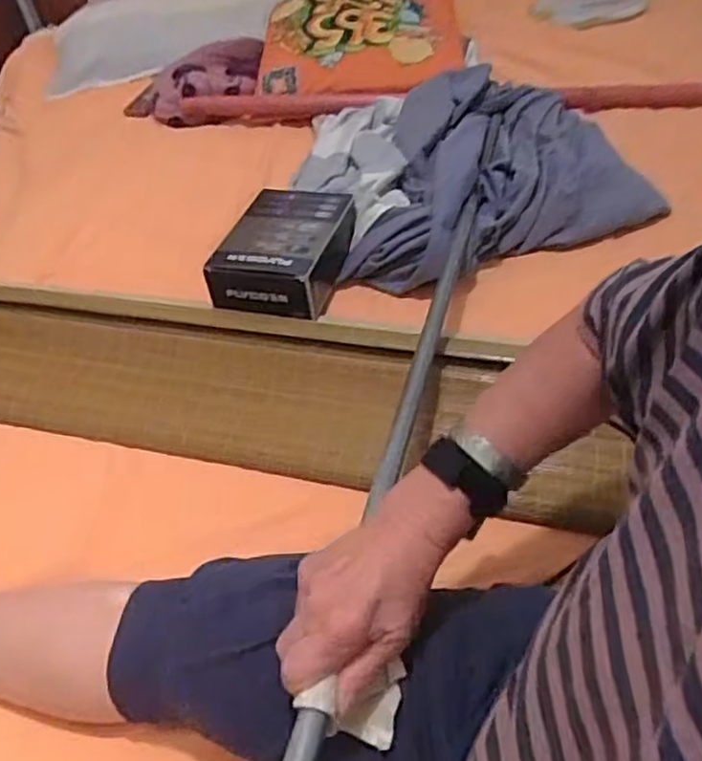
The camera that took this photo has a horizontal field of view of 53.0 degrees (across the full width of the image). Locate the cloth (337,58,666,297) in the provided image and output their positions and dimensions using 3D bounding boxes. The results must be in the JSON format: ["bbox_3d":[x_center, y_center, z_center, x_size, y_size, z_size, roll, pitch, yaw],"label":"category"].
[{"bbox_3d":[0.175,-0.309,1.012,0.431,0.084,0.397,-13,47,-3],"label":"cloth"}]

